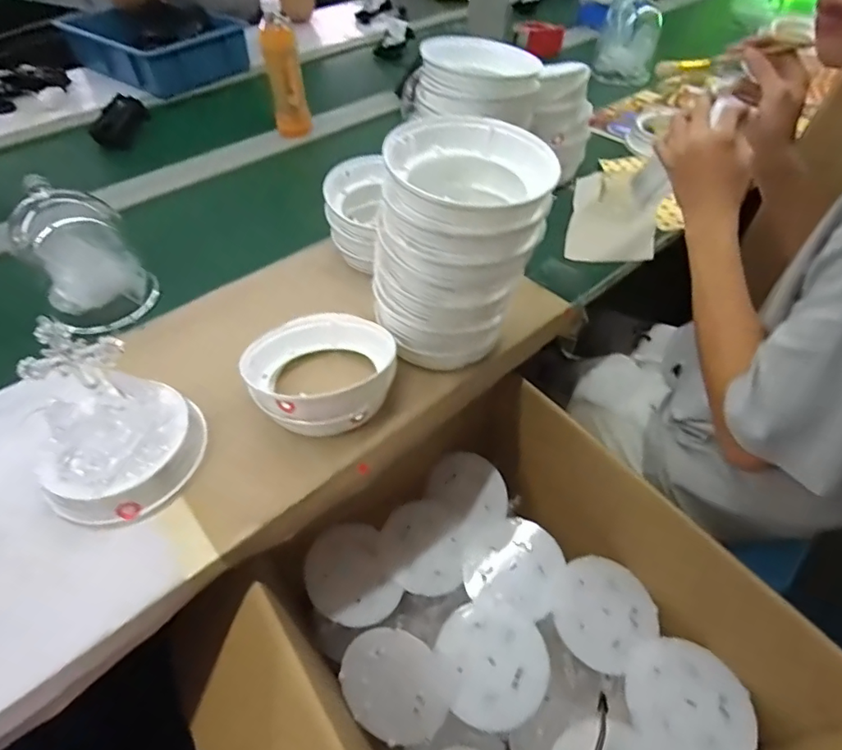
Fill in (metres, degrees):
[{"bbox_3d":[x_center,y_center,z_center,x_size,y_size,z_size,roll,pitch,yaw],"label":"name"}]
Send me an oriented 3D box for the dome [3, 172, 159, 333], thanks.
[{"bbox_3d":[-0.426,-0.156,0.649,0.121,0.181,0.142,-29,55,-23],"label":"dome"}]

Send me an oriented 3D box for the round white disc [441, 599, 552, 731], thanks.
[{"bbox_3d":[0.080,0.337,0.605,0.124,0.020,0.119,0,49,0],"label":"round white disc"}]

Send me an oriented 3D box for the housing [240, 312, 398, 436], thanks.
[{"bbox_3d":[-0.106,-0.013,0.565,0.159,0.071,0.155,0,49,0],"label":"housing"}]

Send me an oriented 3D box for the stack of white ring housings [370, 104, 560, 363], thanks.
[{"bbox_3d":[0.038,-0.130,0.553,0.169,0.209,0.160,10,50,8],"label":"stack of white ring housings"}]

